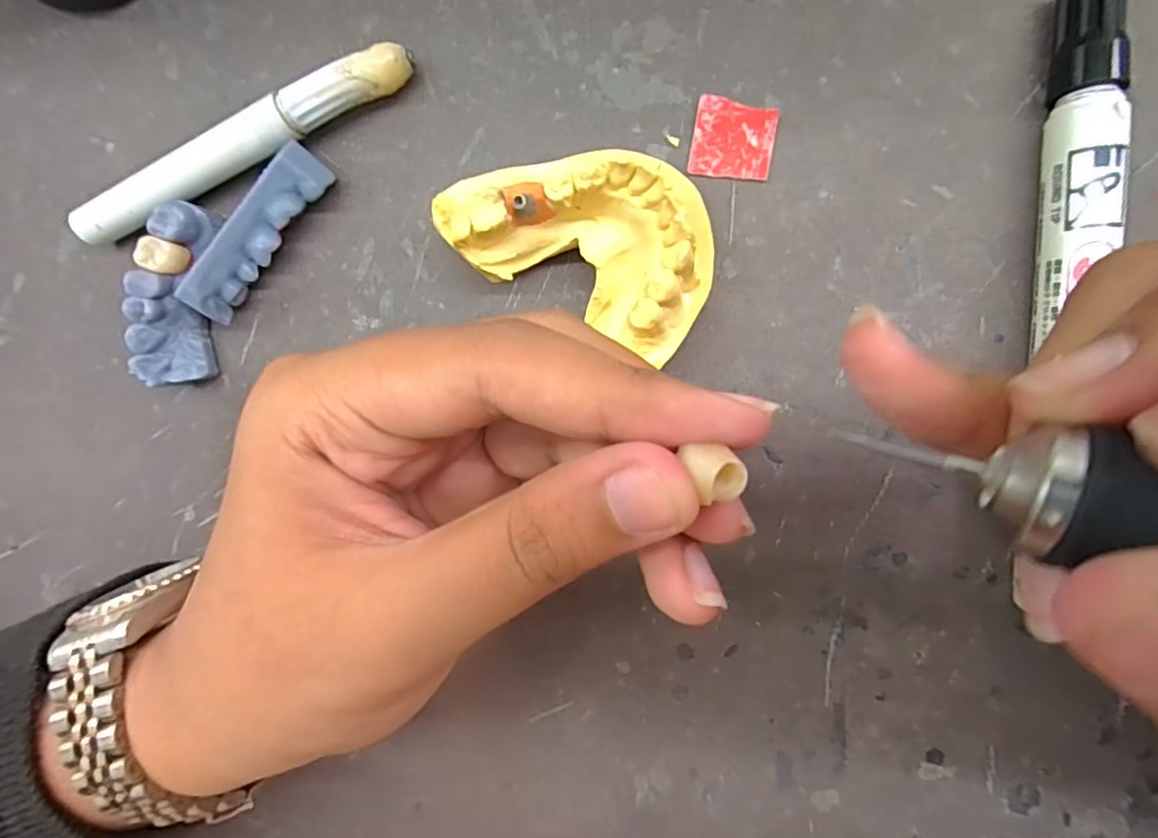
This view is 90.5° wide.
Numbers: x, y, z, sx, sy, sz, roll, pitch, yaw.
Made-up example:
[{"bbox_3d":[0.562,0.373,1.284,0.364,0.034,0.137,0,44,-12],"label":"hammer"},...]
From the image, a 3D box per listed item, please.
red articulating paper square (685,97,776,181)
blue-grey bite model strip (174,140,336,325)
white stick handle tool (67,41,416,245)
[{"bbox_3d":[0.040,-0.072,0.146,0.020,0.004,0.019,9,96,5],"label":"red articulating paper square"},{"bbox_3d":[-0.088,-0.050,0.156,0.052,0.005,0.014,-48,130,8],"label":"blue-grey bite model strip"},{"bbox_3d":[-0.092,-0.073,0.158,0.104,0.013,0.011,-23,91,8],"label":"white stick handle tool"}]

